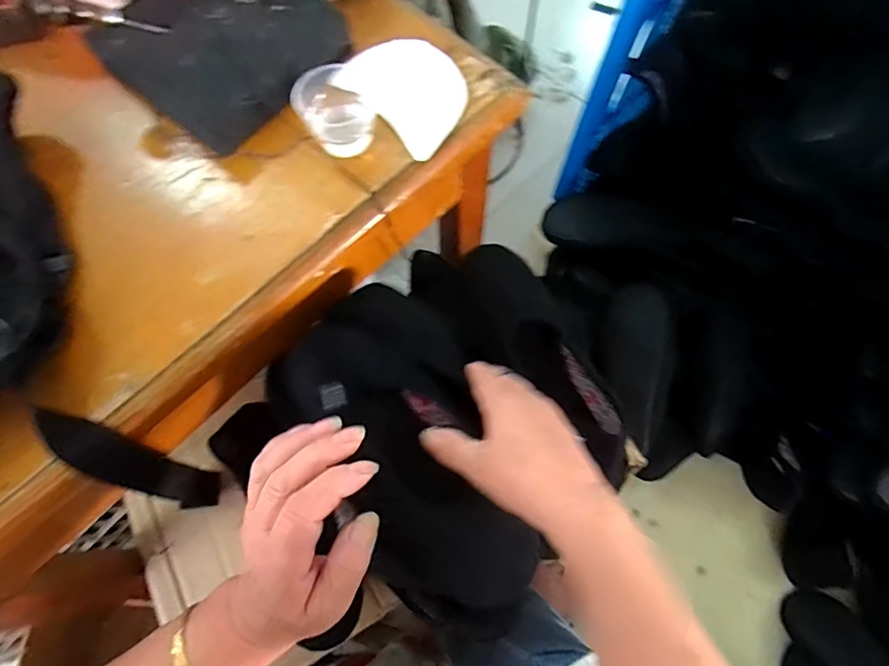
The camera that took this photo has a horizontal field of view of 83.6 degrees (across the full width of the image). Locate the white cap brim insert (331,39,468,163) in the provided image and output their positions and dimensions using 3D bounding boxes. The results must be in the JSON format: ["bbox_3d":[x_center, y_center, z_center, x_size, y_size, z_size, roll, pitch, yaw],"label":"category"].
[{"bbox_3d":[-0.025,-0.194,0.392,0.093,0.011,0.092,37,67,3],"label":"white cap brim insert"}]

